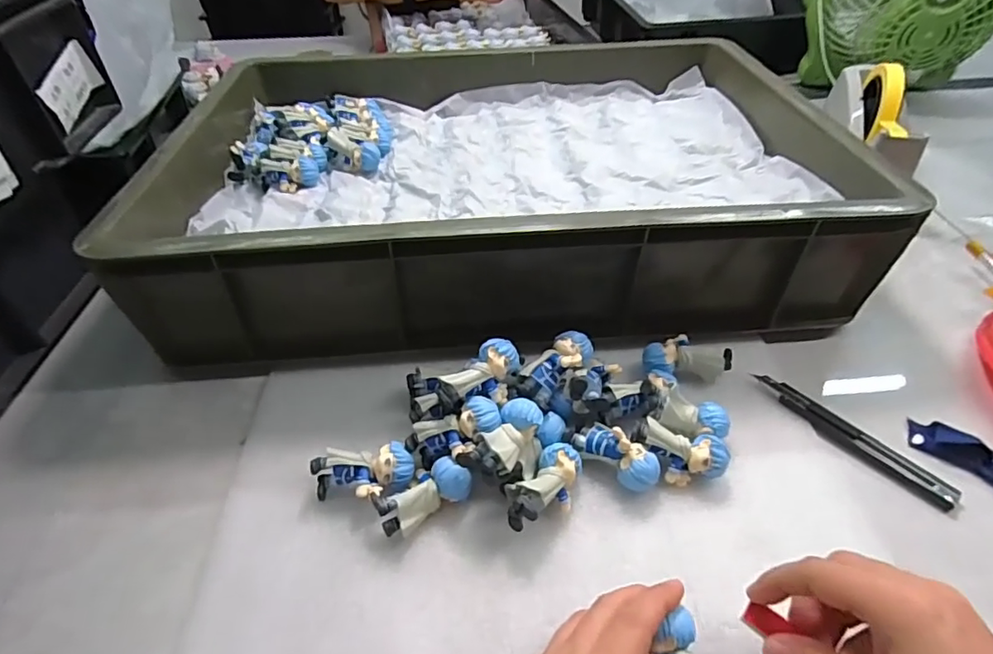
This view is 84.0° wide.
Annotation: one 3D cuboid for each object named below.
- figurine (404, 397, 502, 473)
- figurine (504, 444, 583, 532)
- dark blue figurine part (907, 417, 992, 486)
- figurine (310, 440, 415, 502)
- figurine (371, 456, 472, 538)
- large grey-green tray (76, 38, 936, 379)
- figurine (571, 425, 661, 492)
[{"bbox_3d":[-0.028,0.070,0.360,0.063,0.023,0.029,-28,46,13],"label":"figurine"},{"bbox_3d":[0.031,0.100,0.346,0.030,0.033,0.063,30,54,27],"label":"figurine"},{"bbox_3d":[0.317,0.084,0.370,0.065,0.011,0.024,34,56,29],"label":"dark blue figurine part"},{"bbox_3d":[-0.086,0.097,0.359,0.063,0.028,0.031,-8,46,-6],"label":"figurine"},{"bbox_3d":[-0.046,0.105,0.348,0.058,0.026,0.032,-28,51,-23],"label":"figurine"},{"bbox_3d":[0.004,-0.165,0.546,0.577,0.115,0.407,-3,46,-1],"label":"large grey-green tray"},{"bbox_3d":[0.078,0.084,0.362,0.058,0.032,0.024,32,55,28],"label":"figurine"}]

